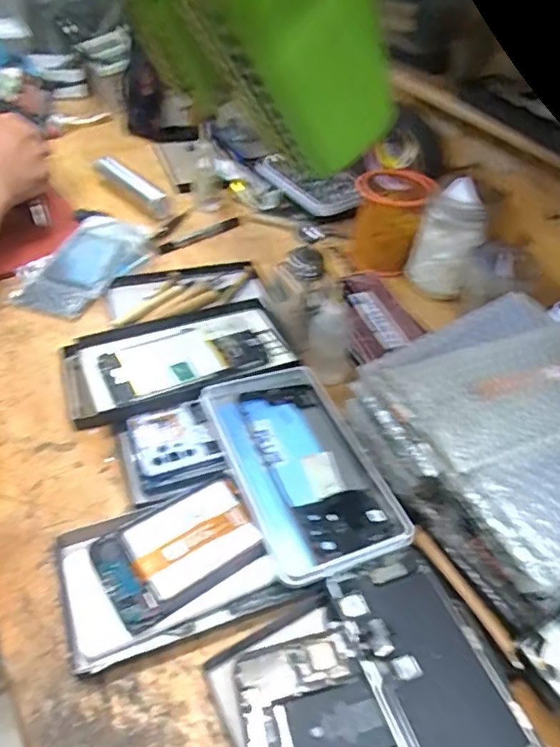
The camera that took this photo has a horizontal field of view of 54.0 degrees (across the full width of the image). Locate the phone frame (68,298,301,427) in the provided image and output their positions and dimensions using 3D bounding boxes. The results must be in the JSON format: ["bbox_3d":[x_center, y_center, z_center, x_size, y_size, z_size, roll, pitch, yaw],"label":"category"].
[{"bbox_3d":[-0.094,-0.017,0.524,0.208,0.014,0.110,-15,48,-20],"label":"phone frame"}]

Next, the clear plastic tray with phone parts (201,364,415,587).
[{"bbox_3d":[0.016,0.068,0.436,0.104,0.014,0.188,-15,48,-20],"label":"clear plastic tray with phone parts"}]

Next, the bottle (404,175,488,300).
[{"bbox_3d":[0.190,-0.148,0.615,0.073,0.110,0.063,30,53,27],"label":"bottle"}]

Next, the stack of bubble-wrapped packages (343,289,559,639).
[{"bbox_3d":[0.172,0.047,0.397,0.175,0.094,0.202,-22,50,-19],"label":"stack of bubble-wrapped packages"}]

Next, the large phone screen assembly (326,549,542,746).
[{"bbox_3d":[0.091,0.177,0.326,0.073,0.015,0.148,-12,47,-17],"label":"large phone screen assembly"}]

